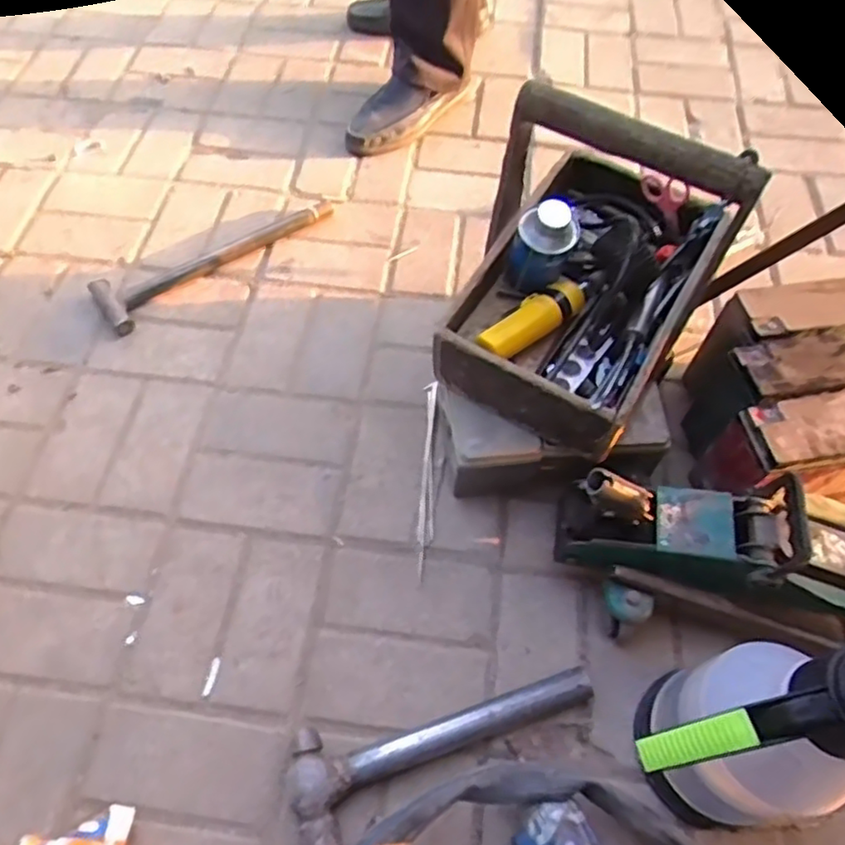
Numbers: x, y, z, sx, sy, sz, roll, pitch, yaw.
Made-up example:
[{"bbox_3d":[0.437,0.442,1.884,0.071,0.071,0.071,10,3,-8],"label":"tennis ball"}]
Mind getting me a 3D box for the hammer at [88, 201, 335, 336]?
[{"bbox_3d":[-0.319,-0.267,1.025,0.383,0.027,0.098,-37,66,-21],"label":"hammer"}]

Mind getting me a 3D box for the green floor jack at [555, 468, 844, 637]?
[{"bbox_3d":[0.359,0.143,0.709,0.414,0.156,0.114,8,58,3],"label":"green floor jack"}]

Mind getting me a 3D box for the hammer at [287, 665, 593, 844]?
[{"bbox_3d":[0.016,0.313,0.678,0.315,0.040,0.108,-21,62,-13],"label":"hammer"}]

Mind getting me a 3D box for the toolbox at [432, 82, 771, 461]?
[{"bbox_3d":[0.193,-0.198,0.709,0.237,0.275,0.343,27,61,14],"label":"toolbox"}]

